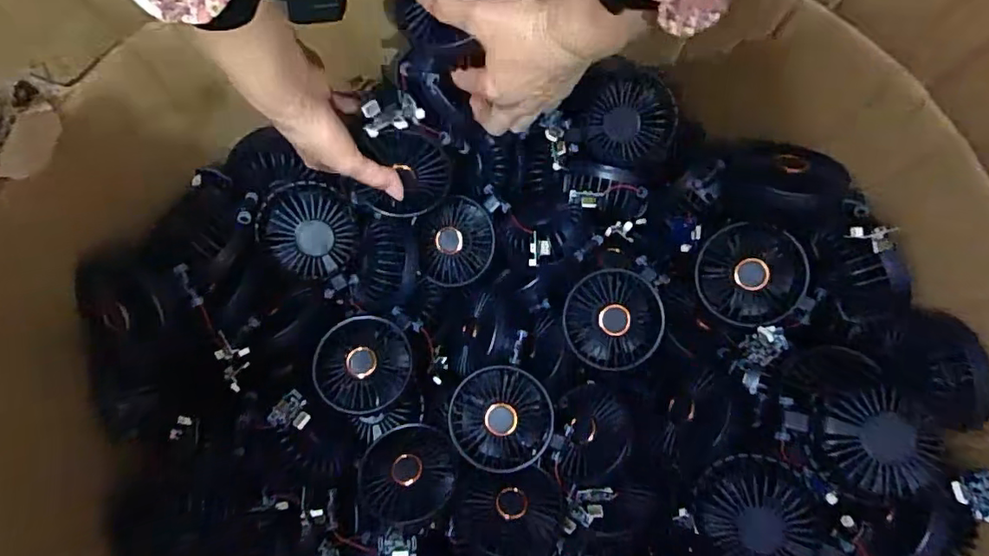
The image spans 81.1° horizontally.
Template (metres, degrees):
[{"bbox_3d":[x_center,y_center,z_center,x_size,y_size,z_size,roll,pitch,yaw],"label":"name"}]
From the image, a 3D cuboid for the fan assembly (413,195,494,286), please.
[{"bbox_3d":[-0.037,-0.032,0.540,0.078,0.077,0.033,-46,38,-2],"label":"fan assembly"}]

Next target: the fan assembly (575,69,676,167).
[{"bbox_3d":[0.117,-0.143,0.519,0.079,0.037,0.081,13,119,29],"label":"fan assembly"}]

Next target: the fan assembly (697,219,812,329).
[{"bbox_3d":[0.218,0.001,0.489,0.086,0.033,0.086,11,115,24],"label":"fan assembly"}]

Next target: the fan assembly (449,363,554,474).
[{"bbox_3d":[0.006,0.120,0.495,0.082,0.038,0.086,0,77,-1],"label":"fan assembly"}]

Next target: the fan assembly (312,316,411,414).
[{"bbox_3d":[-0.117,0.075,0.507,0.080,0.017,0.081,-5,78,-2],"label":"fan assembly"}]

